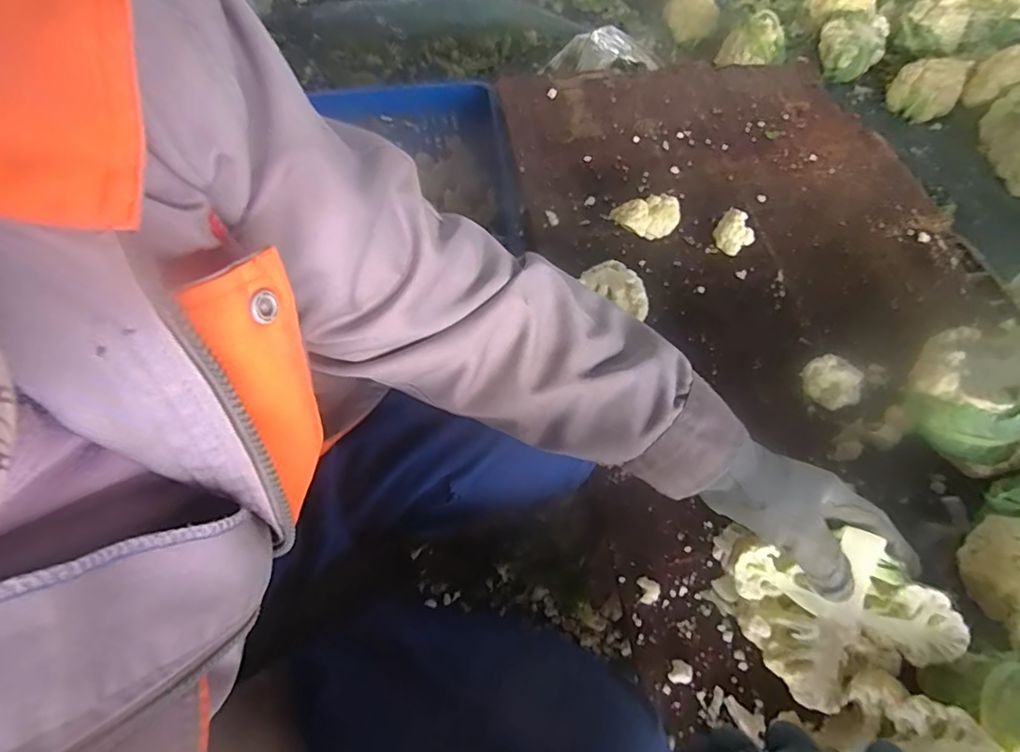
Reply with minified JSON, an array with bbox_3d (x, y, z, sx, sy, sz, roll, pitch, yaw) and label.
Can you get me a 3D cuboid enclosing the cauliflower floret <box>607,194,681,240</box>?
[{"bbox_3d":[0.157,-0.179,0.622,0.075,0.046,0.039,-5,58,-2],"label":"cauliflower floret"}]

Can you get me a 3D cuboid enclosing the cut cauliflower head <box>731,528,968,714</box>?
[{"bbox_3d":[0.224,0.159,0.368,0.111,0.059,0.101,-19,60,-11],"label":"cut cauliflower head"}]

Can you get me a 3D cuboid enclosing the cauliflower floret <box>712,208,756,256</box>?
[{"bbox_3d":[0.258,-0.164,0.616,0.043,0.039,0.030,37,65,21],"label":"cauliflower floret"}]

